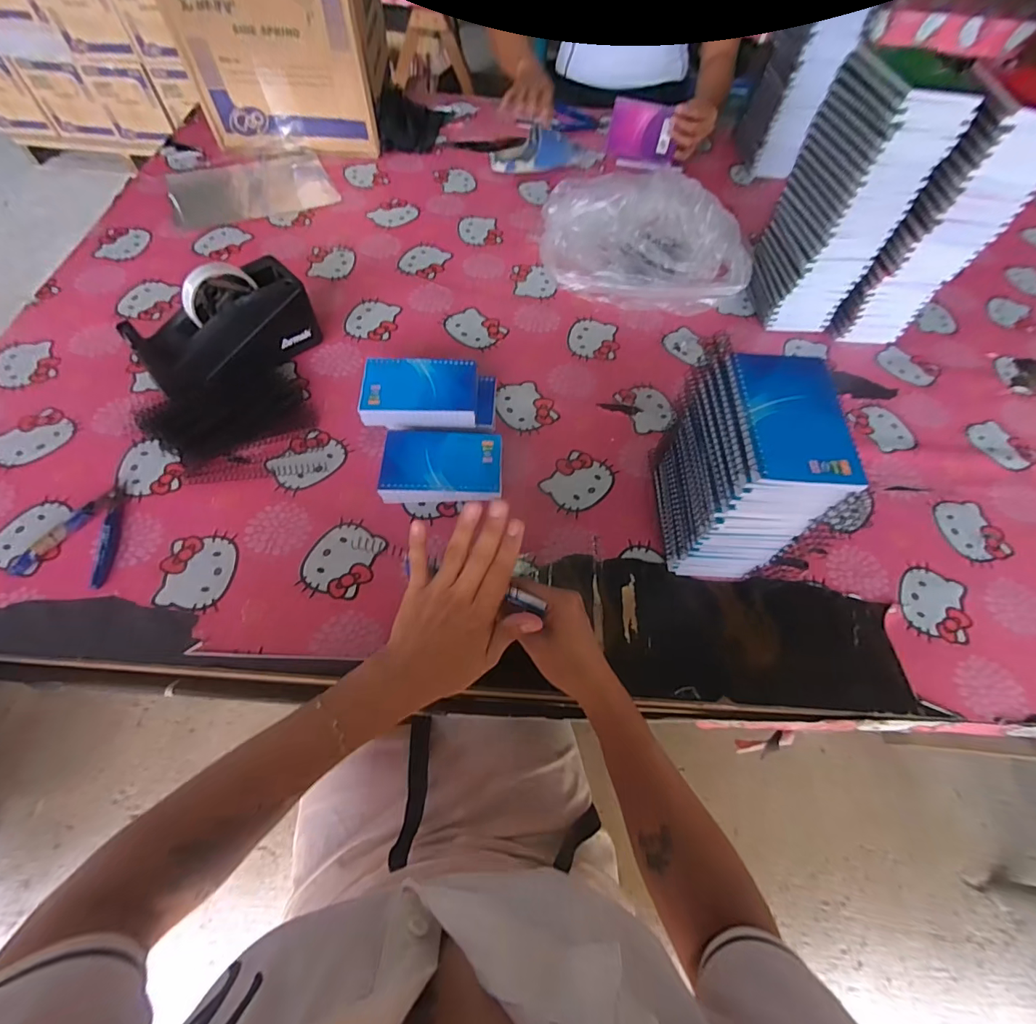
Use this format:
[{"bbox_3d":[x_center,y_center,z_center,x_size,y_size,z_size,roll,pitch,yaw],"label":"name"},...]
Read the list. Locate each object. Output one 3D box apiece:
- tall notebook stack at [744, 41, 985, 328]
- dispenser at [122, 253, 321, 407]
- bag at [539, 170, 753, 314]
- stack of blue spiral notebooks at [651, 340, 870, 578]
[{"bbox_3d":[0.433,-0.405,0.635,0.106,0.289,0.139,-3,61,-5],"label":"tall notebook stack"},{"bbox_3d":[-0.346,-0.212,0.562,0.090,0.106,0.199,36,65,16],"label":"dispenser"},{"bbox_3d":[0.195,-0.421,0.707,0.302,0.114,0.208,10,60,3],"label":"bag"},{"bbox_3d":[0.209,-0.037,0.455,0.091,0.196,0.145,2,60,-2],"label":"stack of blue spiral notebooks"}]

